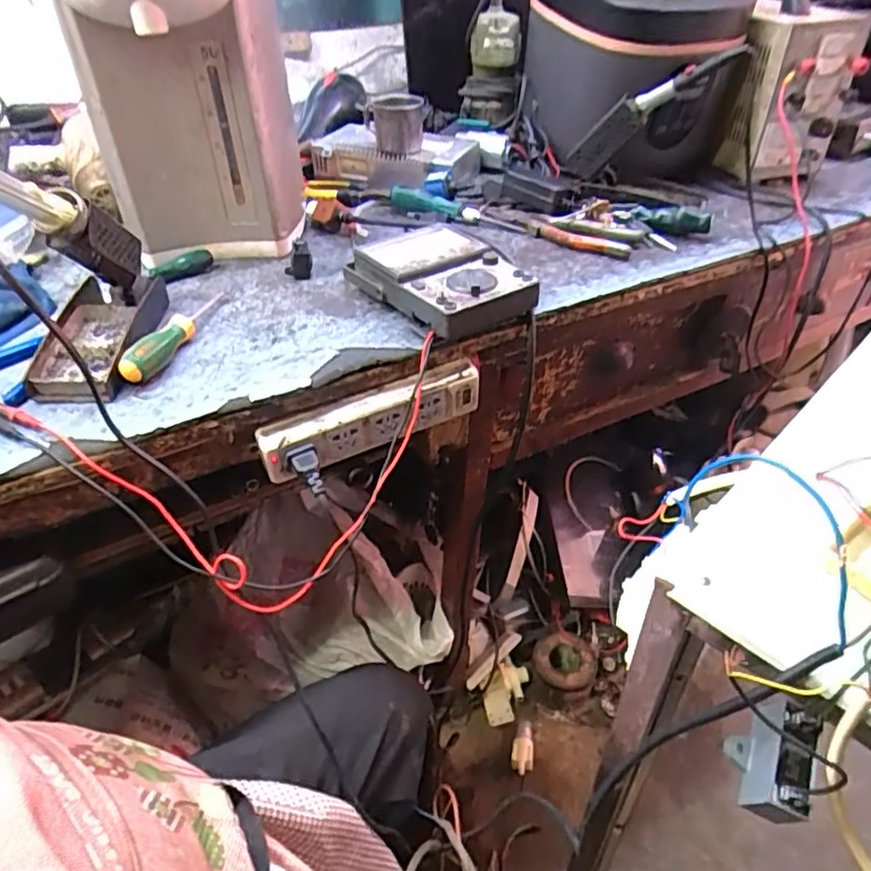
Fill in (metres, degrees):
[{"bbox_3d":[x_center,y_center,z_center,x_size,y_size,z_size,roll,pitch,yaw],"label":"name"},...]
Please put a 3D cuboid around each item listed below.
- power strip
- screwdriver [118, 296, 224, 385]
[{"bbox_3d":[-0.056,-0.015,0.588,0.211,0.051,0.023,-19,43,-20],"label":"power strip"},{"bbox_3d":[-0.239,-0.103,0.594,0.026,0.029,0.160,6,41,9],"label":"screwdriver"}]

